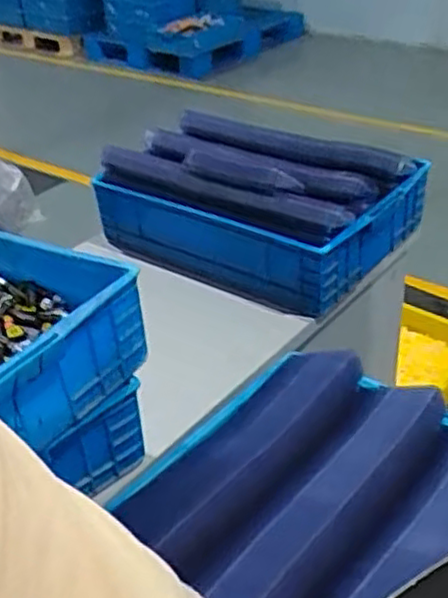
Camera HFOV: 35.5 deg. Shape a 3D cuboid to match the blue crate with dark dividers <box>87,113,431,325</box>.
[{"bbox_3d":[0.059,-0.193,1.247,0.482,0.178,0.349,21,42,30],"label":"blue crate with dark dividers"}]

